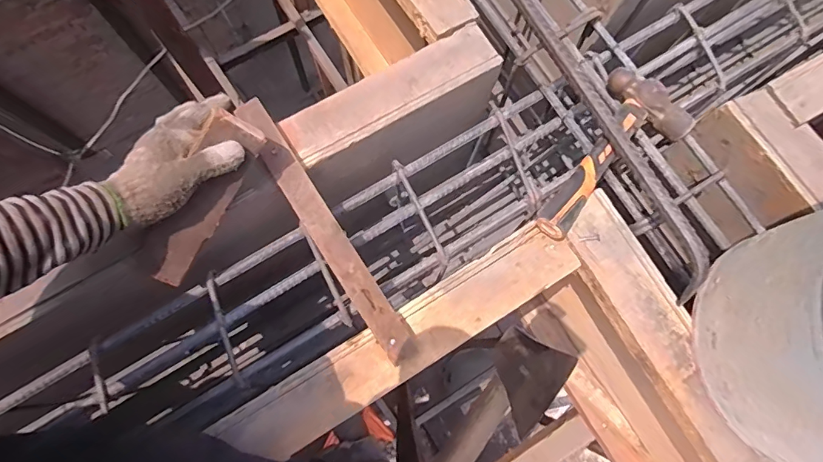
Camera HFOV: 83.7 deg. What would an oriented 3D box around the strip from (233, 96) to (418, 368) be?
[{"bbox_3d":[-0.101,-0.008,0.520,0.036,0.021,0.337,-33,80,-11],"label":"strip"}]

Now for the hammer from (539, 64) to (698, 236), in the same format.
[{"bbox_3d":[0.224,-0.093,0.563,0.248,0.064,0.112,-42,79,-10],"label":"hammer"}]

